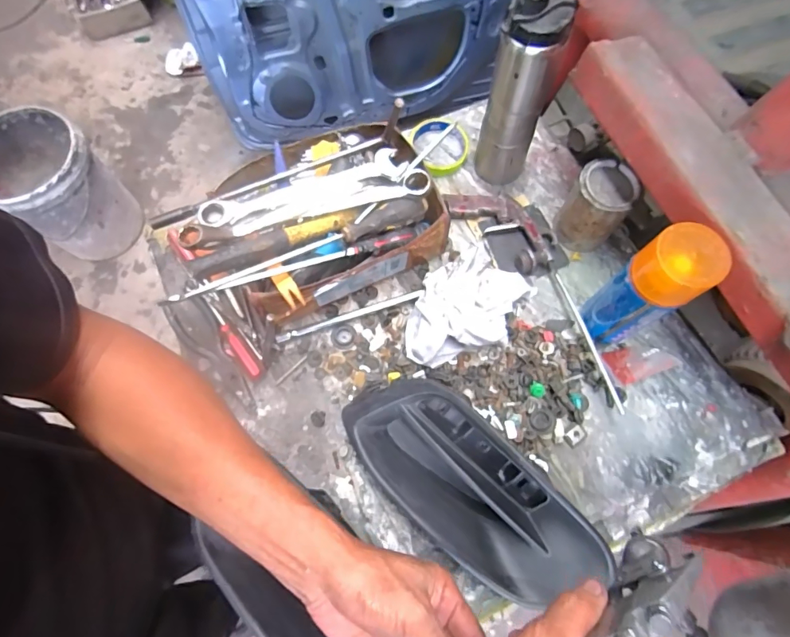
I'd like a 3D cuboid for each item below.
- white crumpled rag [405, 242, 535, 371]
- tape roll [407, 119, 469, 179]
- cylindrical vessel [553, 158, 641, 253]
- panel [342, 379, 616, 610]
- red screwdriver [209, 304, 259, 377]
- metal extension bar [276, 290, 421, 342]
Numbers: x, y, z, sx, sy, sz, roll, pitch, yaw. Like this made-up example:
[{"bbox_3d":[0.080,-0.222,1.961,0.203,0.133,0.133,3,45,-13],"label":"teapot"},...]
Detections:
[{"bbox_3d":[0.094,-0.017,0.558,0.123,0.075,0.185,28,74,9],"label":"white crumpled rag"},{"bbox_3d":[0.069,-0.257,0.671,0.079,0.018,0.097,-25,73,-8],"label":"tape roll"},{"bbox_3d":[0.256,-0.143,0.584,0.071,0.105,0.071,0,72,0],"label":"cylindrical vessel"},{"bbox_3d":[0.076,0.185,0.488,0.298,0.081,0.128,42,77,13],"label":"panel"},{"bbox_3d":[-0.203,0.027,0.569,0.017,0.015,0.115,-37,75,-11],"label":"red screwdriver"},{"bbox_3d":[-0.058,-0.005,0.593,0.196,0.013,0.016,-18,72,-5],"label":"metal extension bar"}]

